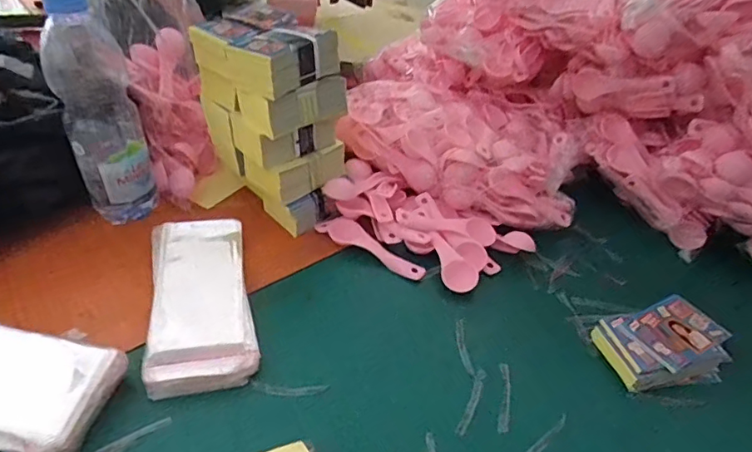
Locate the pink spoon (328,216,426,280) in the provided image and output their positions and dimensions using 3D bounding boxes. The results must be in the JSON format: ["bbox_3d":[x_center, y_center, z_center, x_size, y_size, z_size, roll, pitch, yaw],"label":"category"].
[{"bbox_3d":[-0.003,0.024,0.558,0.117,0.020,0.031,28,44,23],"label":"pink spoon"}]

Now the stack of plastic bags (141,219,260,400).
[{"bbox_3d":[-0.162,0.067,0.485,0.087,0.027,0.189,-5,41,-15],"label":"stack of plastic bags"}]

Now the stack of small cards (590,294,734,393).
[{"bbox_3d":[0.271,0.111,0.485,0.111,0.027,0.078,-9,42,-19],"label":"stack of small cards"}]

